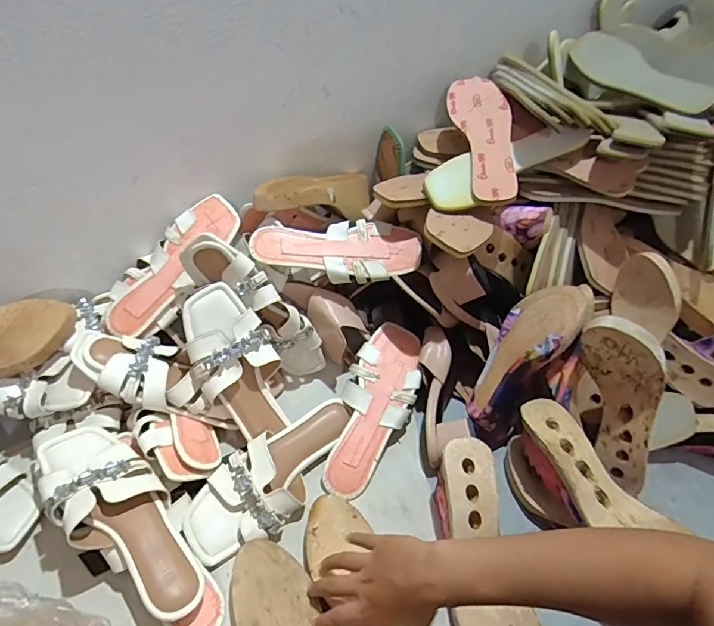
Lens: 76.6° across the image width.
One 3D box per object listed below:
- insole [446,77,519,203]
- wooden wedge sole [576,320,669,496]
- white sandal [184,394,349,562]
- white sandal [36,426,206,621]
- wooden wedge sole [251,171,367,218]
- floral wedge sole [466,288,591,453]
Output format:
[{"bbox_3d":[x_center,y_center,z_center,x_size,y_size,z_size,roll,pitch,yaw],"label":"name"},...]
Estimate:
[{"bbox_3d":[0.185,-0.258,0.650,0.077,0.010,0.240,-11,64,5],"label":"insole"},{"bbox_3d":[0.323,0.105,0.556,0.055,0.224,0.083,-22,19,-24],"label":"wooden wedge sole"},{"bbox_3d":[-0.093,0.197,0.556,0.240,0.045,0.100,-29,54,-29],"label":"white sandal"},{"bbox_3d":[-0.250,0.214,0.483,0.241,0.049,0.095,44,55,13],"label":"white sandal"},{"bbox_3d":[-0.056,-0.178,0.683,0.208,0.057,0.071,-14,46,-40],"label":"wooden wedge sole"},{"bbox_3d":[0.219,0.064,0.598,0.085,0.236,0.075,31,8,24],"label":"floral wedge sole"}]

